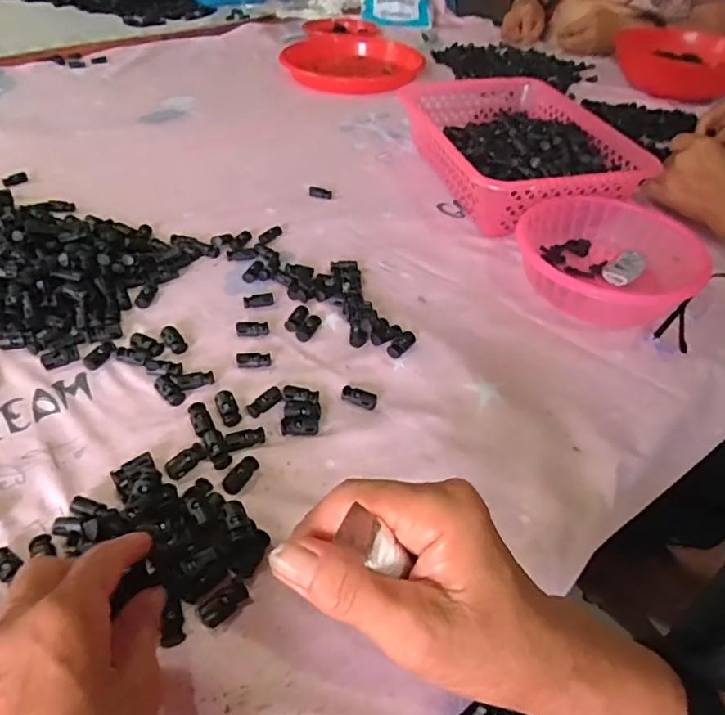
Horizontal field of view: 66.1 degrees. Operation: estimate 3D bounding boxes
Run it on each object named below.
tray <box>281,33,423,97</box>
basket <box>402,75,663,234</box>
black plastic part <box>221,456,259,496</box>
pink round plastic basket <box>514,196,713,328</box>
[{"bbox_3d":[-0.019,-0.527,0.995,0.238,0.038,0.189,11,44,5],"label":"tray"},{"bbox_3d":[0.181,-0.260,0.700,0.208,0.086,0.297,-8,46,-14],"label":"basket"},{"bbox_3d":[-0.081,0.079,0.373,0.013,0.006,0.029,22,47,16],"label":"black plastic part"},{"bbox_3d":[0.239,-0.094,0.551,0.168,0.056,0.158,3,44,-3],"label":"pink round plastic basket"}]

